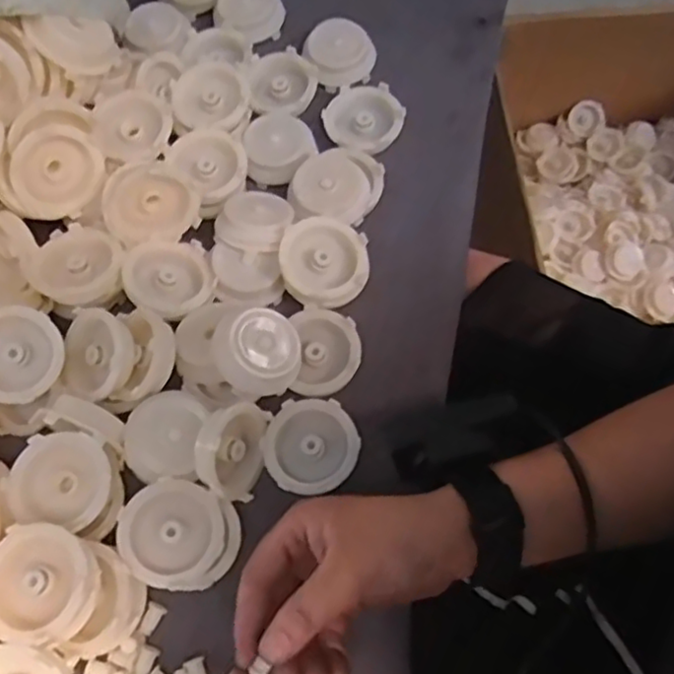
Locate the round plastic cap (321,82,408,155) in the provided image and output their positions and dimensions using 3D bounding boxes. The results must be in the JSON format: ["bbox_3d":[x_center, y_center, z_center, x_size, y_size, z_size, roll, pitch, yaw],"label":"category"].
[{"bbox_3d":[0.018,-0.152,0.471,0.054,0.016,0.056,-1,69,3],"label":"round plastic cap"}]

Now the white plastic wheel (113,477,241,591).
[{"bbox_3d":[-0.085,0.106,0.359,0.059,0.022,0.053,24,72,9],"label":"white plastic wheel"}]

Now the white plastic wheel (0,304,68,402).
[{"bbox_3d":[-0.183,0.009,0.378,0.051,0.009,0.053,0,91,-29],"label":"white plastic wheel"}]

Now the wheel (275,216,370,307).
[{"bbox_3d":[-0.009,-0.049,0.413,0.055,0.017,0.055,-1,69,3],"label":"wheel"}]

